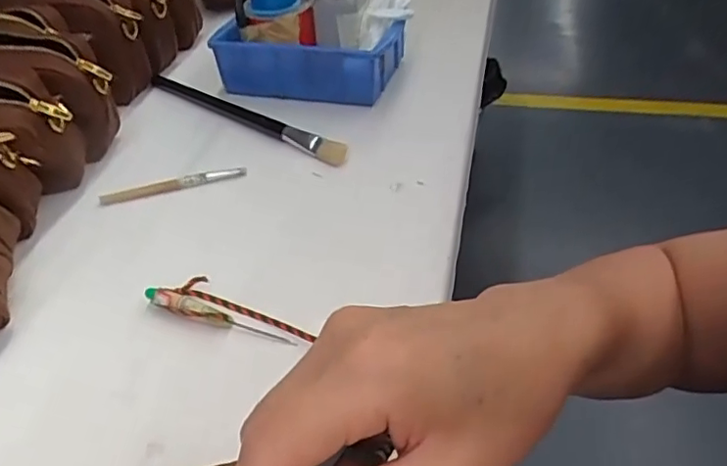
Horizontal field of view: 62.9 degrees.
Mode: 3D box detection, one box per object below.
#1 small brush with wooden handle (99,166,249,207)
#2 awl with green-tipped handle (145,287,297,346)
[{"bbox_3d":[-0.174,-0.045,0.548,0.131,0.010,0.008,-13,41,-11],"label":"small brush with wooden handle"},{"bbox_3d":[-0.101,0.058,0.411,0.113,0.013,0.015,15,44,20],"label":"awl with green-tipped handle"}]

